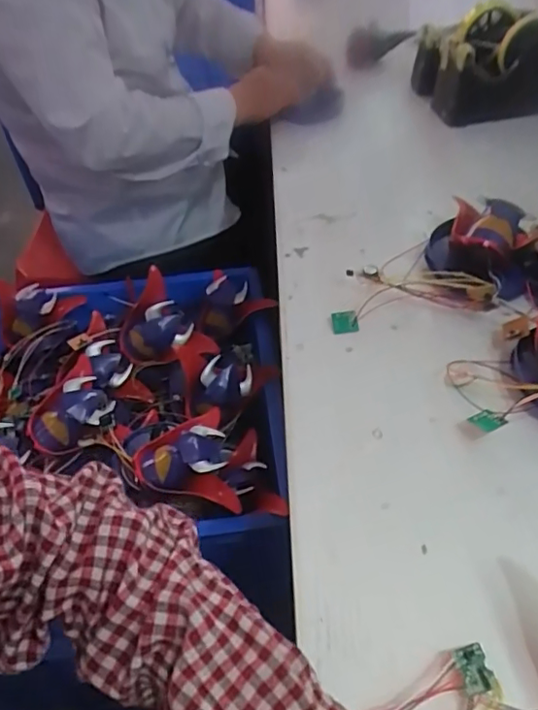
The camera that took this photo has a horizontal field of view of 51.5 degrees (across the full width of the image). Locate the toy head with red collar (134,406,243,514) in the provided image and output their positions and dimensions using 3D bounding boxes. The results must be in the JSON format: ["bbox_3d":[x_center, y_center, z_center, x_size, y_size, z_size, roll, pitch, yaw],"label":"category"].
[{"bbox_3d":[-0.090,0.112,0.588,0.095,0.043,0.117,-12,48,-8],"label":"toy head with red collar"}]

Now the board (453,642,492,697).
[{"bbox_3d":[0.123,0.188,0.334,0.023,0.004,0.025,-7,55,-21],"label":"board"}]

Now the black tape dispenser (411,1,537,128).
[{"bbox_3d":[0.349,-0.446,0.852,0.215,0.113,0.152,-12,47,-5],"label":"black tape dispenser"}]

